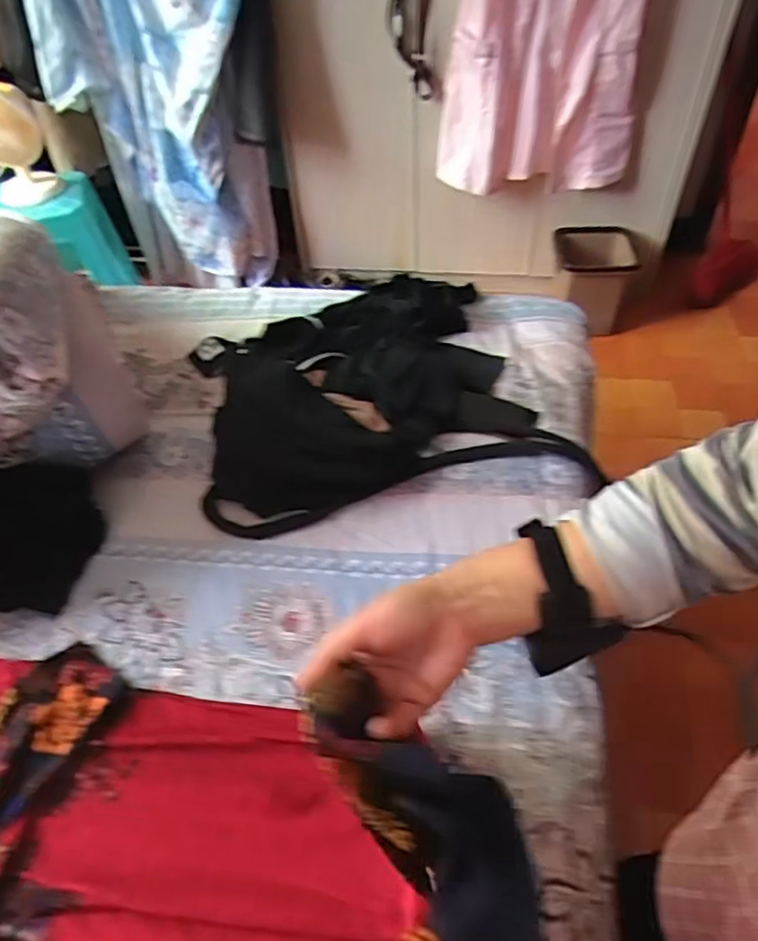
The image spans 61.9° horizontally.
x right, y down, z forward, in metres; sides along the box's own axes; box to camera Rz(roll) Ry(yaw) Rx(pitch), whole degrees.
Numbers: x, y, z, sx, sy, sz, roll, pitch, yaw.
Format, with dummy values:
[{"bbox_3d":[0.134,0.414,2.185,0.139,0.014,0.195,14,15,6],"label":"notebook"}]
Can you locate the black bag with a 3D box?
[{"bbox_3d":[-0.013,-0.150,1.008,0.556,0.121,0.463,-12,50,-9],"label":"black bag"}]

